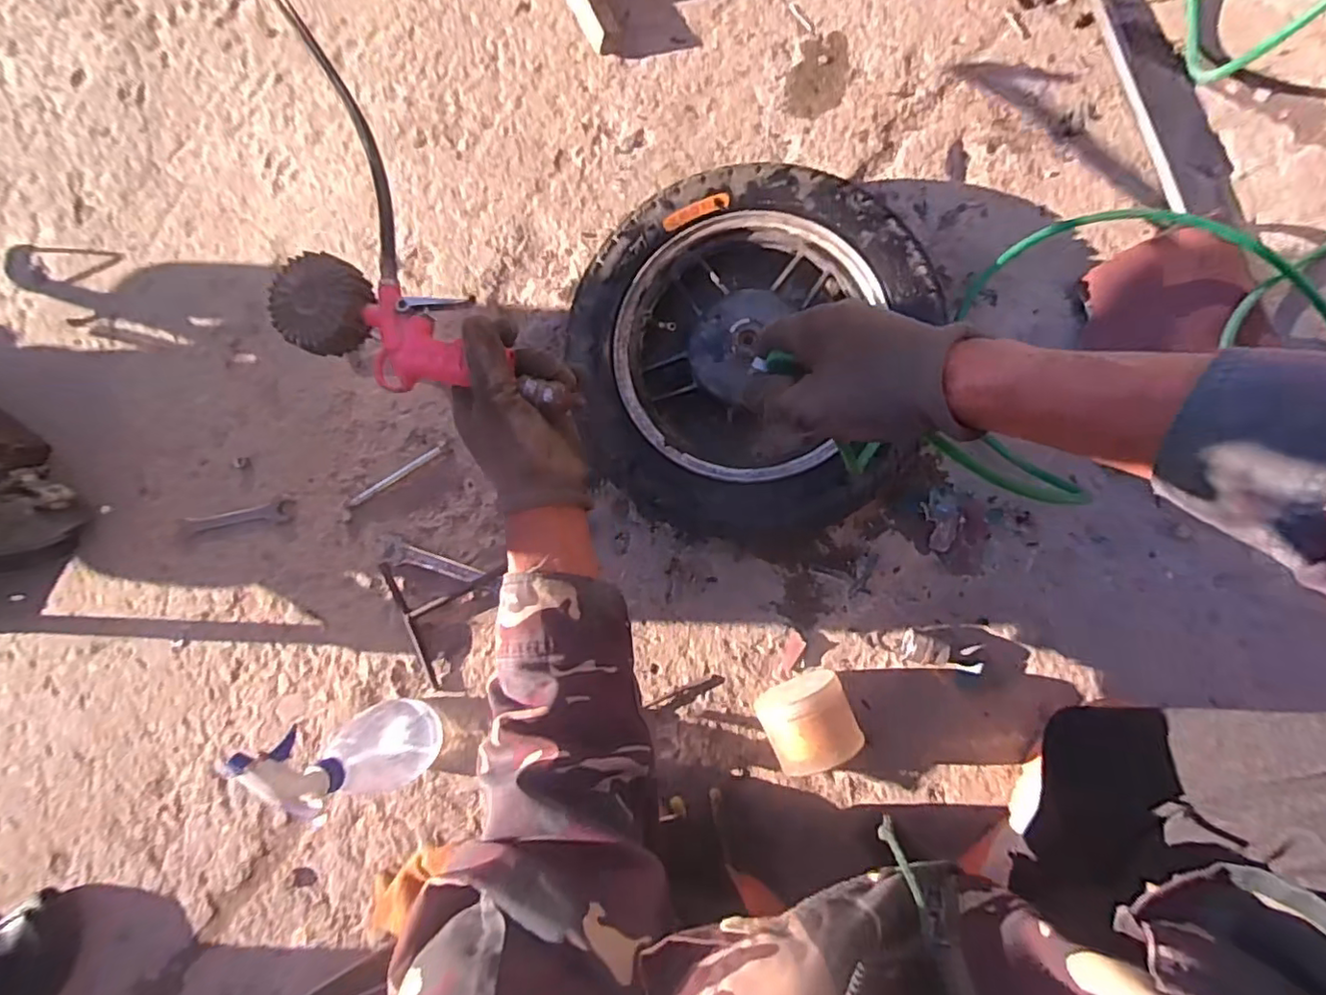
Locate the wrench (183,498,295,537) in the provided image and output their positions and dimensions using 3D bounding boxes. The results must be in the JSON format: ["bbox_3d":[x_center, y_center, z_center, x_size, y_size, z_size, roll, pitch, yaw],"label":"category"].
[{"bbox_3d":[-0.514,0.024,0.726,0.140,0.008,0.027,-9,86,8],"label":"wrench"}]

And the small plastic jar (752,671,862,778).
[{"bbox_3d":[0.138,0.209,0.569,0.081,0.083,0.072,-25,82,7],"label":"small plastic jar"}]

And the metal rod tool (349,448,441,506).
[{"bbox_3d":[-0.313,-0.024,0.701,0.128,0.007,0.011,-30,83,6],"label":"metal rod tool"}]

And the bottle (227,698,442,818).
[{"bbox_3d":[-0.298,0.251,0.577,0.081,0.185,0.095,-30,83,6],"label":"bottle"}]

